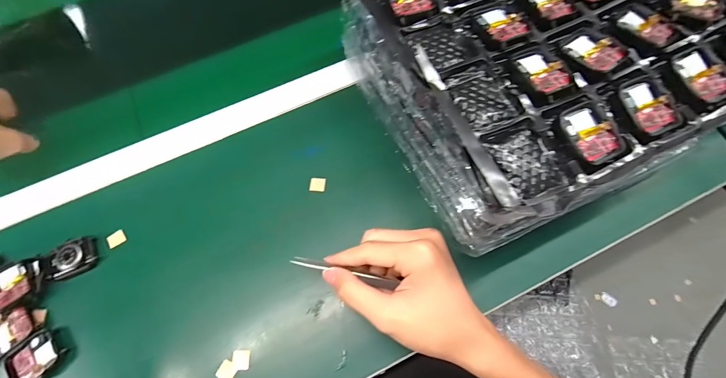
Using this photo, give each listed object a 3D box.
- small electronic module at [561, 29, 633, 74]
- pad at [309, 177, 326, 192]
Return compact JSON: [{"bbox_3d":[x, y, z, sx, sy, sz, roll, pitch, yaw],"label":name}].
[{"bbox_3d":[0.175,-0.104,0.253,0.037,0.010,0.043,-30,69,-10],"label":"small electronic module"},{"bbox_3d":[-0.050,-0.005,0.368,0.017,0.004,0.016,3,67,4],"label":"pad"}]

